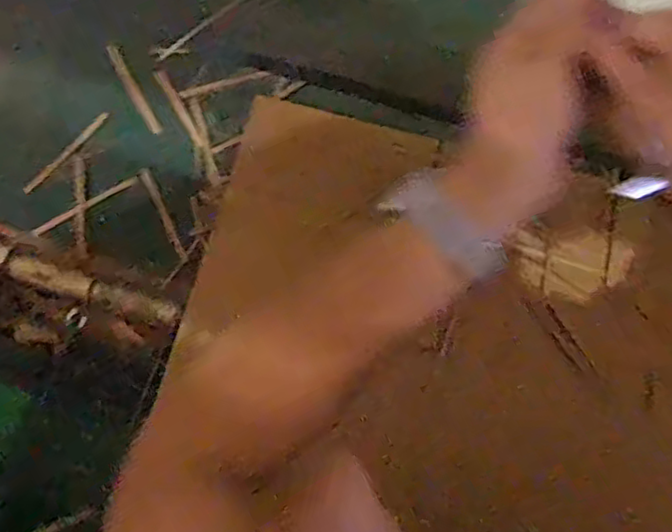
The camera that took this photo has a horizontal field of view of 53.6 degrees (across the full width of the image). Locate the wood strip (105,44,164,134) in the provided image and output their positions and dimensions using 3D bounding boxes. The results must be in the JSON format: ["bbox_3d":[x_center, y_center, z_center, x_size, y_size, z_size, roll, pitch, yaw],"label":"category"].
[{"bbox_3d":[-0.270,-0.235,0.889,0.016,0.012,0.128,-30,97,-10],"label":"wood strip"}]

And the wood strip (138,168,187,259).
[{"bbox_3d":[-0.225,-0.070,0.869,0.014,0.008,0.135,-25,76,-8],"label":"wood strip"}]

